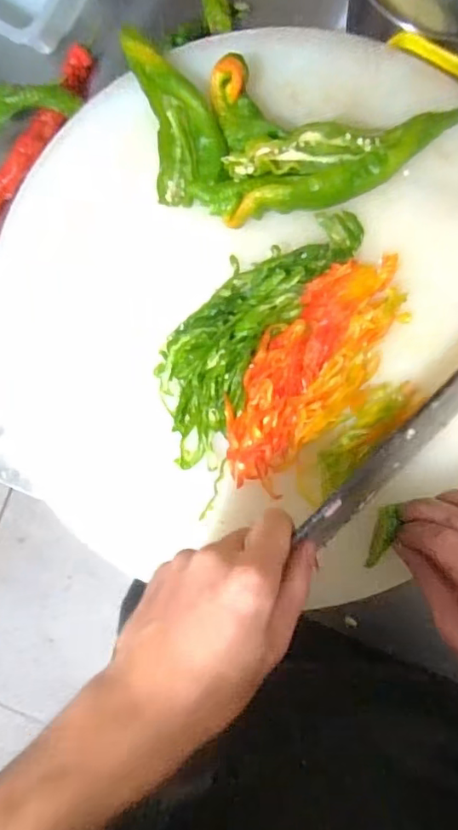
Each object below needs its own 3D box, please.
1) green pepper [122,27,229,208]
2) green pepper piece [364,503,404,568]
[{"bbox_3d":[-0.038,-0.221,0.383,0.053,0.017,0.131,-13,88,6],"label":"green pepper"},{"bbox_3d":[0.104,0.082,0.364,0.013,0.006,0.046,22,84,6],"label":"green pepper piece"}]

